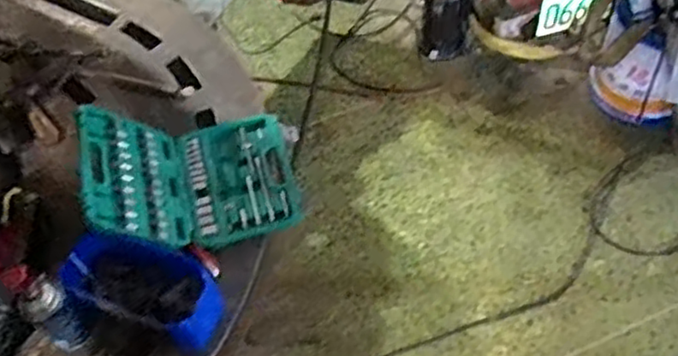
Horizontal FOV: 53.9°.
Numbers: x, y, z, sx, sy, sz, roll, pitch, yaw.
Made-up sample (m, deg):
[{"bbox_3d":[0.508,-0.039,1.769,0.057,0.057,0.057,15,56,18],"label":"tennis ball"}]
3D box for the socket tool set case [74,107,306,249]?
[{"bbox_3d":[-0.246,-0.018,1.128,0.331,0.141,0.243,-9,56,-3],"label":"socket tool set case"}]

